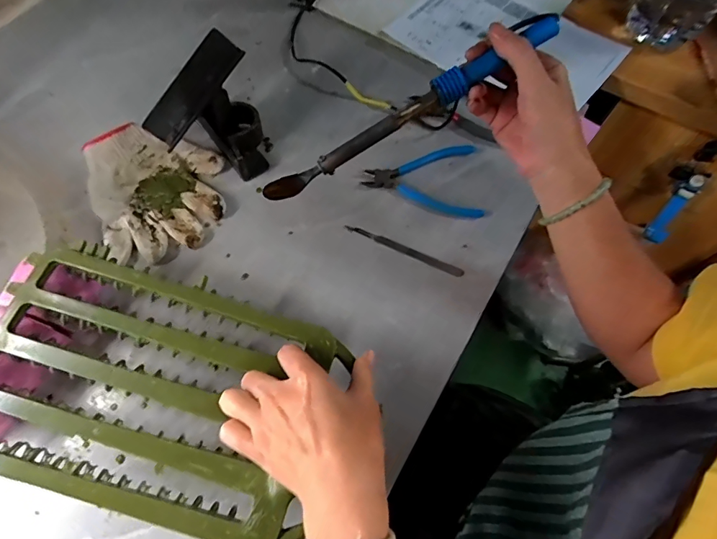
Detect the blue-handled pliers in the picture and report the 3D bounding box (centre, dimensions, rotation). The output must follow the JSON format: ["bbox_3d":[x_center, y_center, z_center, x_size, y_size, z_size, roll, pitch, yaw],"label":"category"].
[{"bbox_3d":[0.089,-0.123,0.530,0.147,0.013,0.103,17,65,7],"label":"blue-handled pliers"}]

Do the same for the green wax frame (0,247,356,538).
[{"bbox_3d":[-0.165,0.094,0.351,0.286,0.032,0.168,14,65,5],"label":"green wax frame"}]

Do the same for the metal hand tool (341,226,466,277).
[{"bbox_3d":[0.052,-0.024,0.484,0.144,0.004,0.013,26,66,11],"label":"metal hand tool"}]

